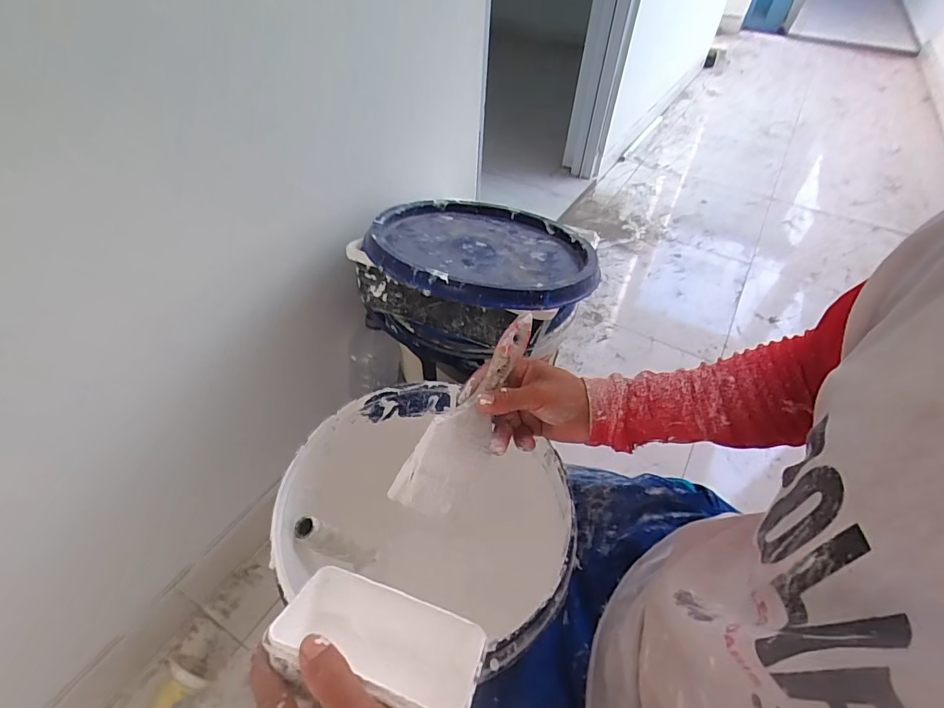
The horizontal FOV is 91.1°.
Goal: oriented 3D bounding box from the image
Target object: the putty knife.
[{"bbox_3d":[0.004,0.061,0.445,0.202,0.068,0.022,-54,26,-7],"label":"putty knife"}]

